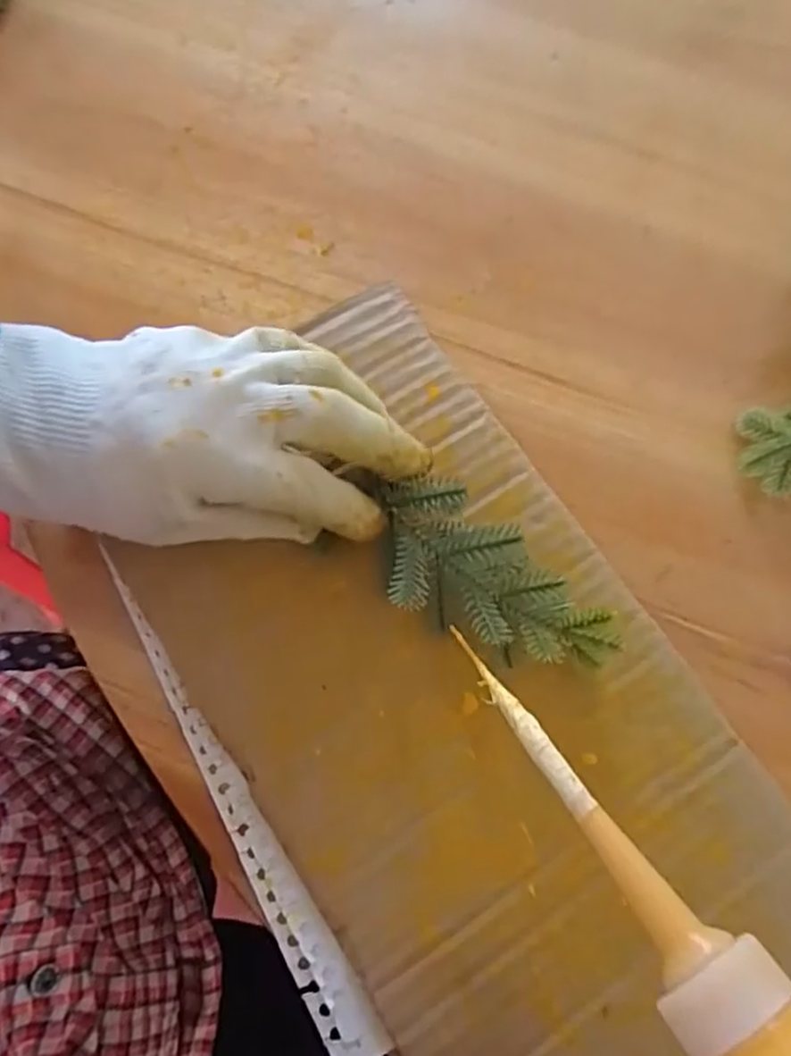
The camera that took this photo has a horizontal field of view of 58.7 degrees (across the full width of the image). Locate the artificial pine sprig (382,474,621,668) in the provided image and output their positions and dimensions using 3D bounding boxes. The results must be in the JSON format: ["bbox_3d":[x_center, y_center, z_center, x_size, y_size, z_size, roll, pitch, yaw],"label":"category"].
[{"bbox_3d":[0.033,0.023,0.263,0.100,0.030,0.046,36,78,5],"label":"artificial pine sprig"}]

